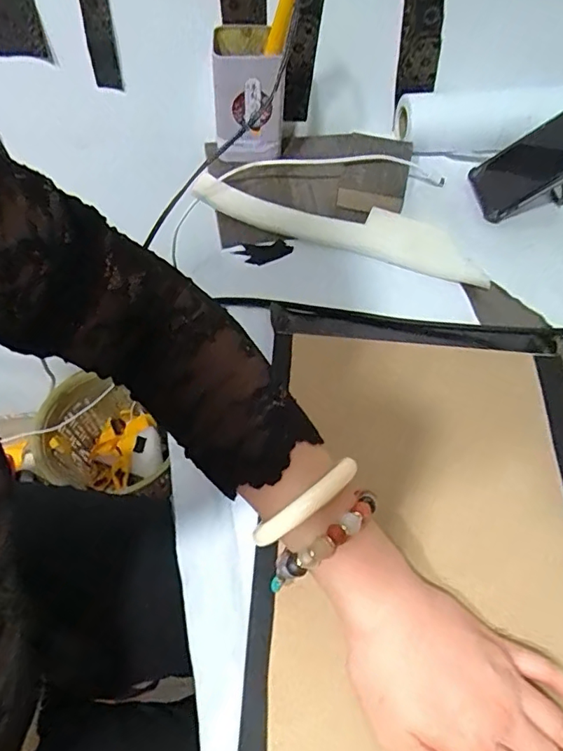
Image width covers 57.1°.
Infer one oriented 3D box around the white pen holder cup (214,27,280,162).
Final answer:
[{"bbox_3d":[-0.035,-0.290,0.546,0.070,0.111,0.073,1,59,-2],"label":"white pen holder cup"}]

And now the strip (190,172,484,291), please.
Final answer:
[{"bbox_3d":[0.055,-0.152,0.523,0.292,0.020,0.060,16,59,7],"label":"strip"}]

